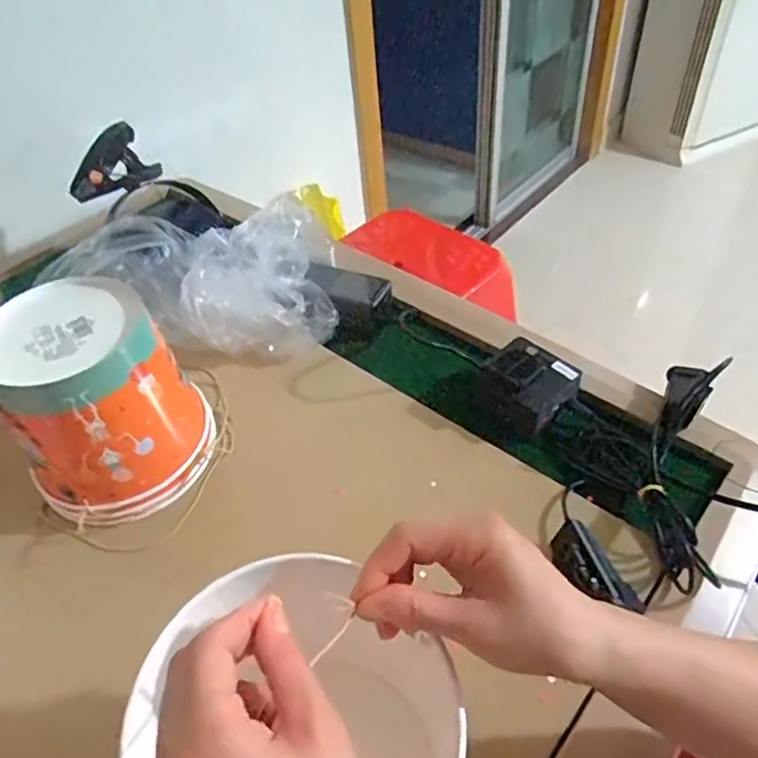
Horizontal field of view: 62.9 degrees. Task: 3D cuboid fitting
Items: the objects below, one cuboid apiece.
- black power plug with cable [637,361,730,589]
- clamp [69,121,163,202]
[{"bbox_3d":[0.250,0.064,0.506,0.055,0.049,0.219,12,48,18],"label":"black power plug with cable"},{"bbox_3d":[-0.326,-0.258,0.749,0.102,0.061,0.061,-30,50,-21],"label":"clamp"}]

